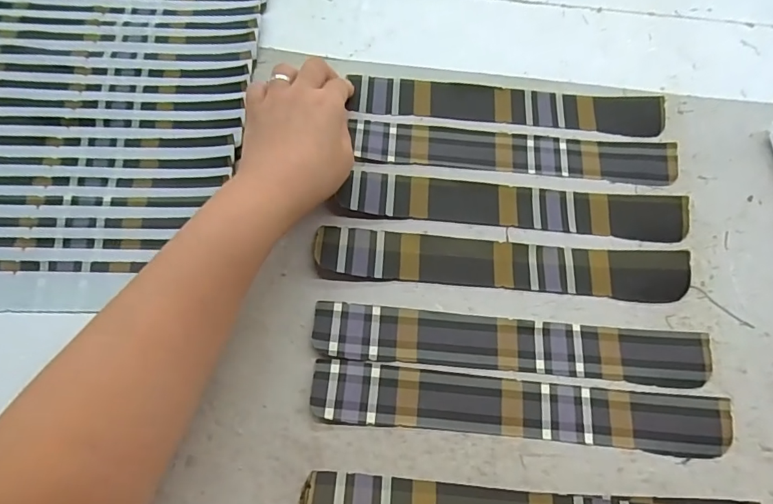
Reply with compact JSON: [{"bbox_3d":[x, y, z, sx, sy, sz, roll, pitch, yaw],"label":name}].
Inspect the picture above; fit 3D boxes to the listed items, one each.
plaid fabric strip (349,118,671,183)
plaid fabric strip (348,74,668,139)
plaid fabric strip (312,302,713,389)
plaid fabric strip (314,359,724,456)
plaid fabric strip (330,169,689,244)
[{"bbox_3d":[0.101,-0.079,0.368,0.250,0.006,0.036,4,70,-1],"label":"plaid fabric strip"},{"bbox_3d":[0.100,-0.120,0.383,0.251,0.005,0.036,5,70,-1],"label":"plaid fabric strip"},{"bbox_3d":[0.083,0.061,0.313,0.258,0.006,0.037,5,70,-1],"label":"plaid fabric strip"},{"bbox_3d":[0.085,0.098,0.296,0.258,0.007,0.037,6,70,0],"label":"plaid fabric strip"},{"bbox_3d":[0.097,-0.036,0.350,0.253,0.009,0.039,4,70,-1],"label":"plaid fabric strip"}]

